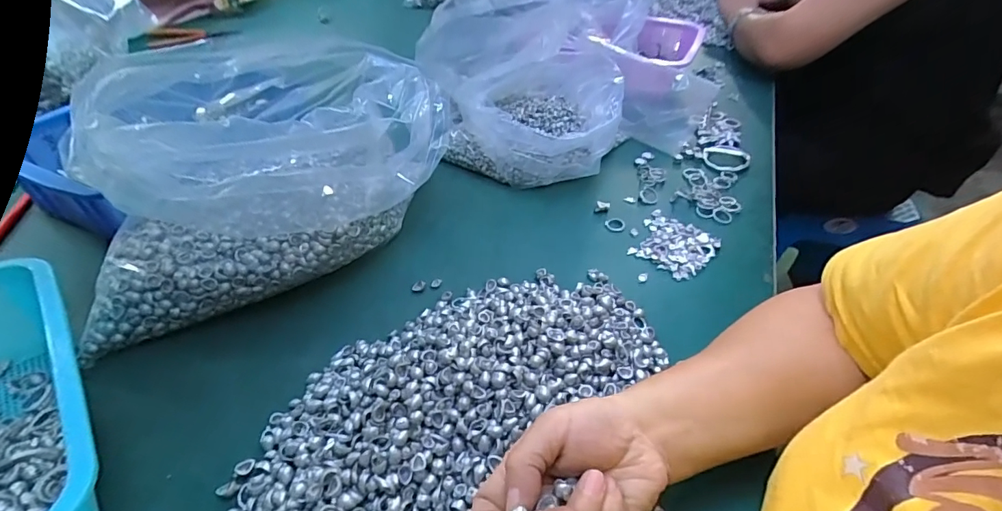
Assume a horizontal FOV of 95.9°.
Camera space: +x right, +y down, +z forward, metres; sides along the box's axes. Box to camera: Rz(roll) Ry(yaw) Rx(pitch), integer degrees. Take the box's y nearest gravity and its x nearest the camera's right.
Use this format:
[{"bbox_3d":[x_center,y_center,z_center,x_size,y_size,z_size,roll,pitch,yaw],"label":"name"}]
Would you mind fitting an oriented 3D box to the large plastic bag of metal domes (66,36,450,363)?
[{"bbox_3d":[-0.223,-0.073,0.427,0.326,0.177,0.166,-23,48,-24],"label":"large plastic bag of metal domes"}]

